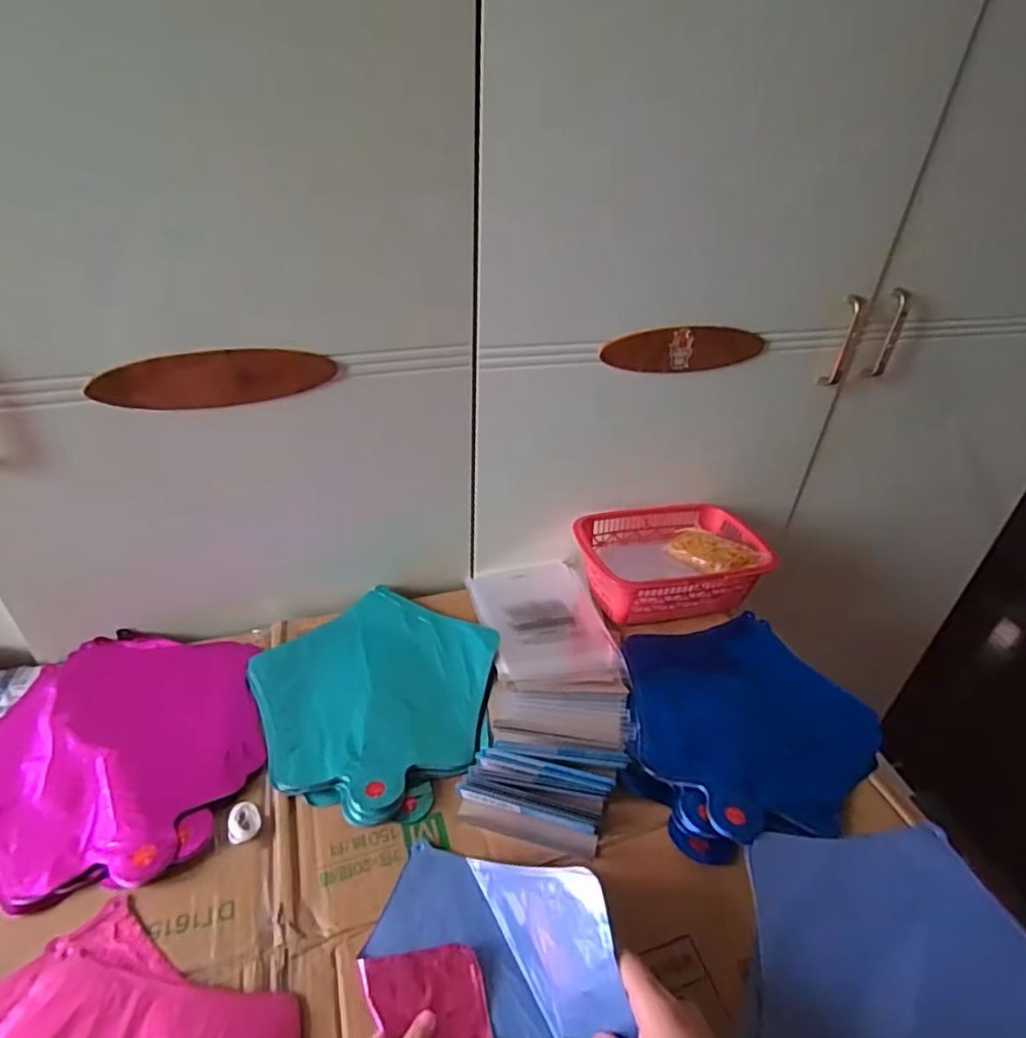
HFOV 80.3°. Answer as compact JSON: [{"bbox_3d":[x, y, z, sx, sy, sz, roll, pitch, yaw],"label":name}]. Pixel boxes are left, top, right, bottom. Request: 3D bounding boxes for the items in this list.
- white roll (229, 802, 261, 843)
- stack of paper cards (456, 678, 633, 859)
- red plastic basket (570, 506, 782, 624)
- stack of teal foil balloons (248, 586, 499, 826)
[{"bbox_3d":[-0.210,0.236,0.475,0.023,0.009,0.028,-14,40,-25],"label":"white roll"},{"bbox_3d":[0.034,0.194,0.530,0.126,0.033,0.156,11,36,9],"label":"stack of paper cards"},{"bbox_3d":[0.183,0.045,0.726,0.224,0.063,0.152,-5,37,-13],"label":"red plastic basket"},{"bbox_3d":[-0.131,0.157,0.580,0.230,0.023,0.229,18,38,17],"label":"stack of teal foil balloons"}]

